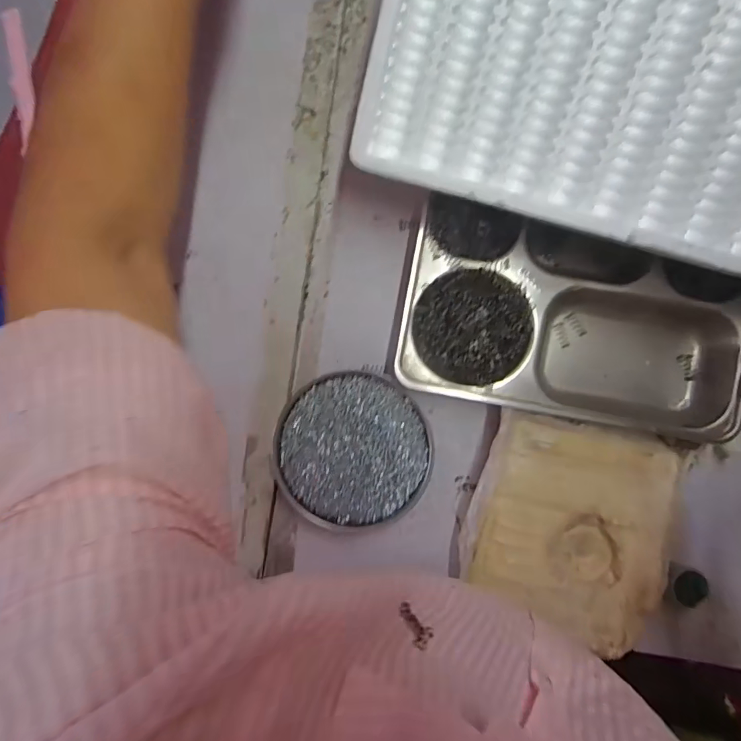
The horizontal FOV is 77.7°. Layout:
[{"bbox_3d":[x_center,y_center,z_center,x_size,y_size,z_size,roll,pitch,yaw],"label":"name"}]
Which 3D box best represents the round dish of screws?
[{"bbox_3d":[-0.015,0.071,0.408,0.133,0.020,0.134,0,90,3],"label":"round dish of screws"}]

